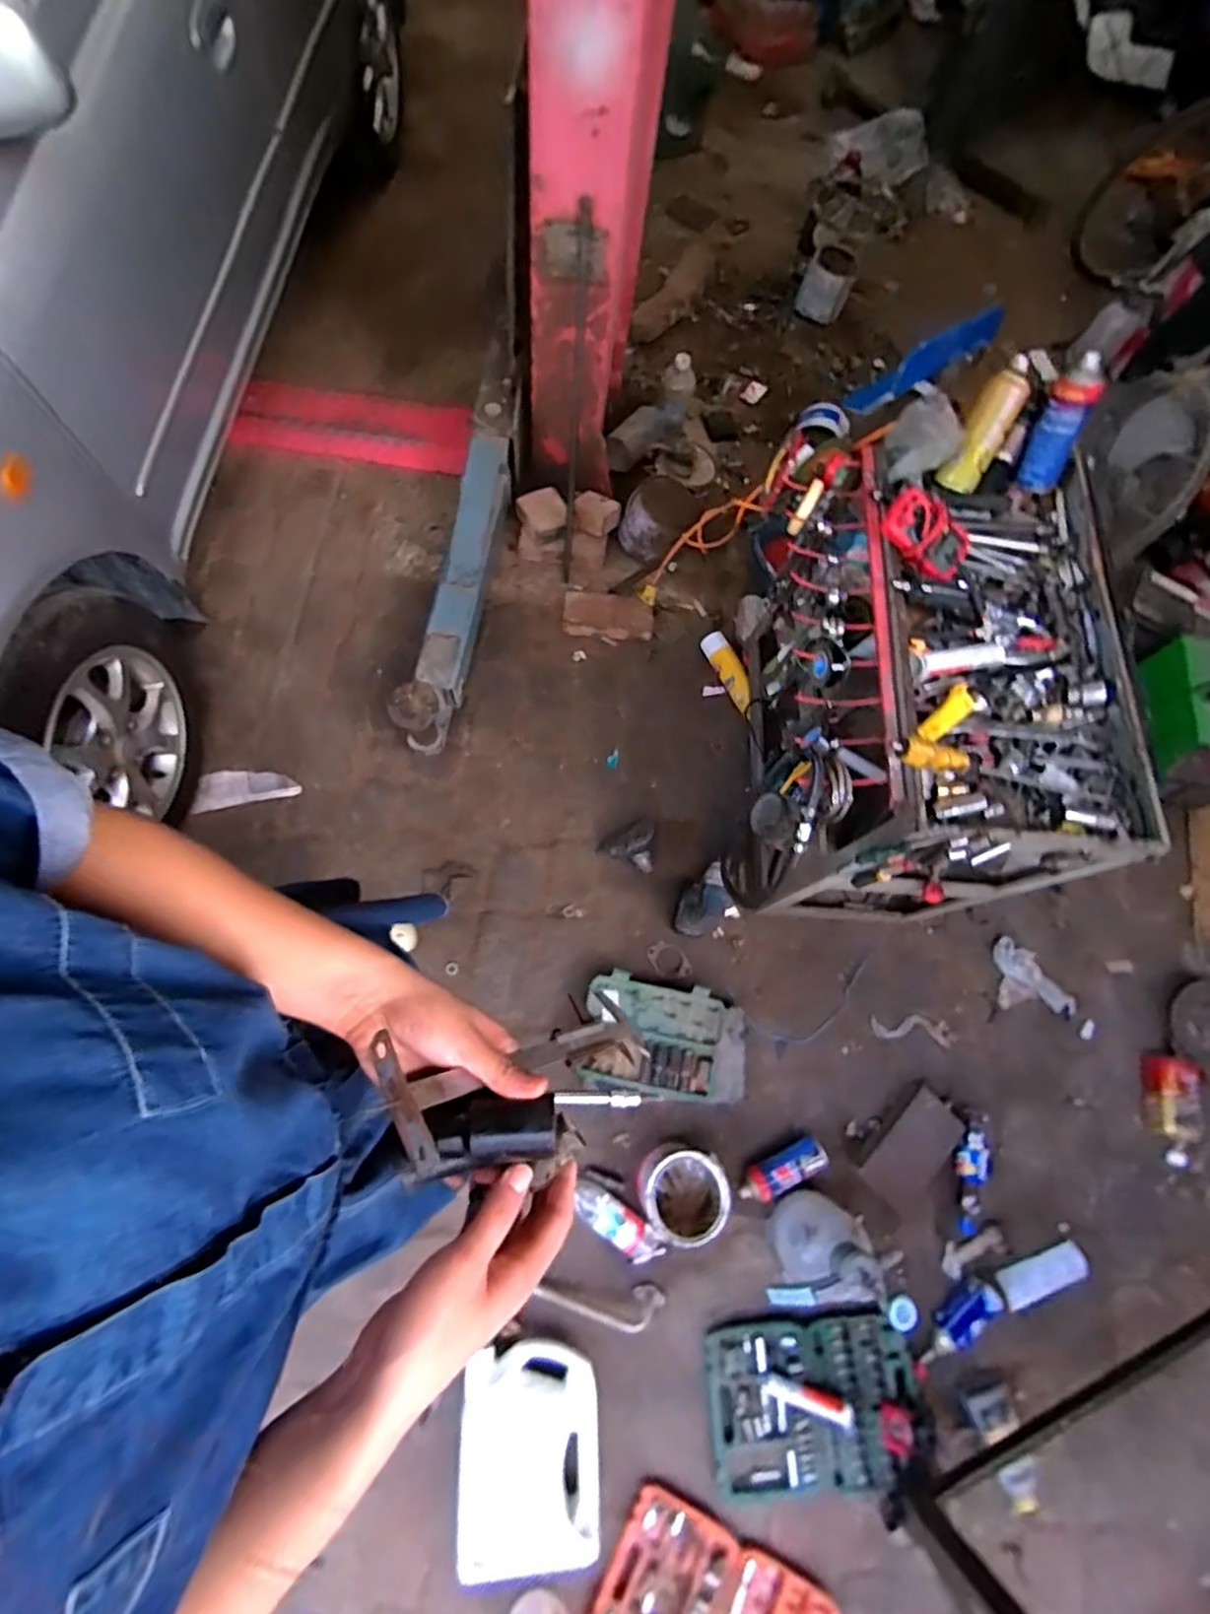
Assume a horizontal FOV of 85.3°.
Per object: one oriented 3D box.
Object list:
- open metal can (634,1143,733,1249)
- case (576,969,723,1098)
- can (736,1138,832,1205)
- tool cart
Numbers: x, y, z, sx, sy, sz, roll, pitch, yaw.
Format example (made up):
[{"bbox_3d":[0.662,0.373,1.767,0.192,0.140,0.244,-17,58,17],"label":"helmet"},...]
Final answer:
[{"bbox_3d":[0.148,0.731,1.243,0.160,0.124,0.148,2,71,-6],"label":"open metal can"},{"bbox_3d":[0.099,0.467,1.341,0.283,0.039,0.218,11,70,-3],"label":"case"},{"bbox_3d":[0.356,0.730,1.322,0.188,0.079,0.065,-25,75,-12],"label":"can"},{"bbox_3d":[0.506,-0.200,1.183,0.473,0.689,0.715,9,71,-3],"label":"tool cart"}]

